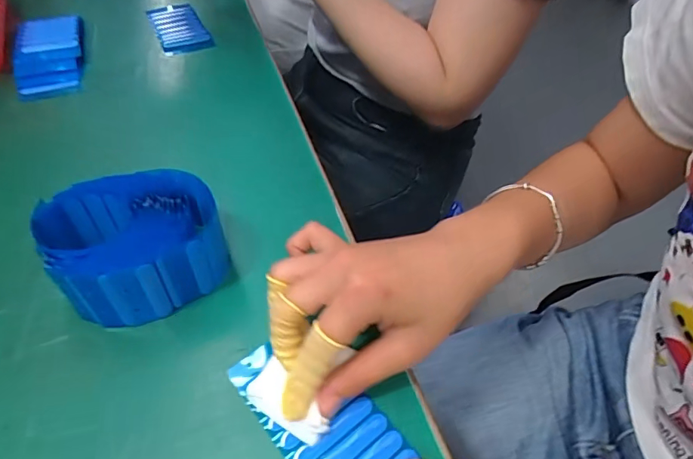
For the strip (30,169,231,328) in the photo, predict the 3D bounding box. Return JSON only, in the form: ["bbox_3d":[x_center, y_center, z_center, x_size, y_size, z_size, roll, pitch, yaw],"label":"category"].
[{"bbox_3d":[-0.128,0.011,0.290,0.096,0.053,0.076,-16,52,-16],"label":"strip"}]

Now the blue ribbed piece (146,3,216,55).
[{"bbox_3d":[-0.196,-0.238,0.538,0.053,0.006,0.119,-19,52,-18],"label":"blue ribbed piece"}]

